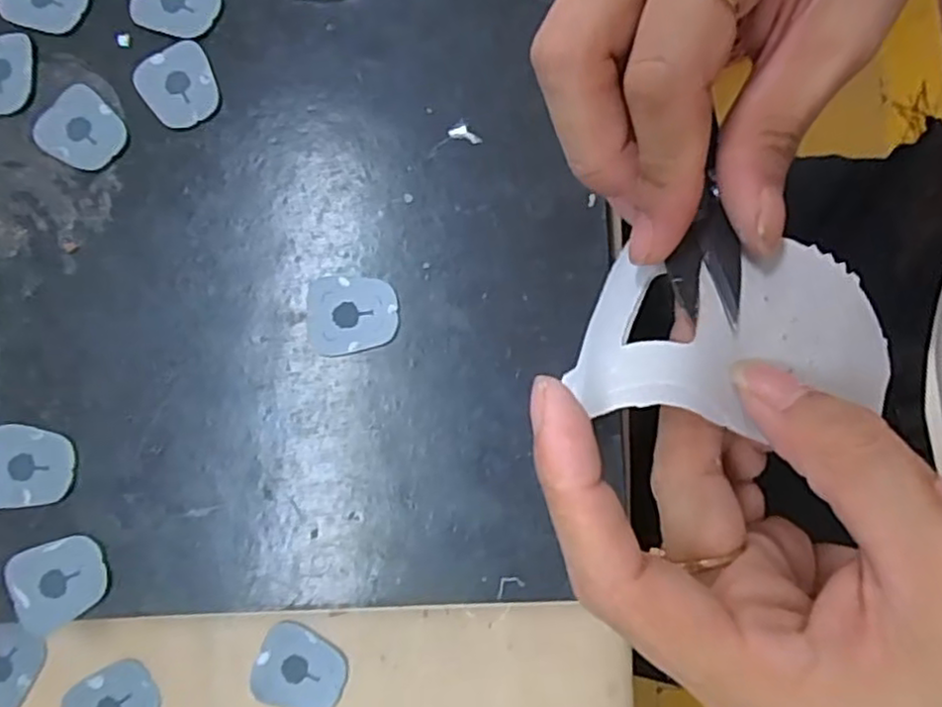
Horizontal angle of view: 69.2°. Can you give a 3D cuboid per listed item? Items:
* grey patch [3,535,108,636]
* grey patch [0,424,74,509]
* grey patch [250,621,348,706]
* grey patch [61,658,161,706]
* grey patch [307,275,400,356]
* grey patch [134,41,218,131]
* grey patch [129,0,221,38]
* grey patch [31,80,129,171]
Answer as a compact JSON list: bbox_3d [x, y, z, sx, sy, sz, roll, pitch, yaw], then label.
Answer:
[{"bbox_3d":[-0.169,0.093,0.277,0.039,0.004,0.033,-20,81,-1],"label":"grey patch"},{"bbox_3d":[-0.185,0.047,0.284,0.037,0.004,0.033,-3,81,1],"label":"grey patch"},{"bbox_3d":[-0.073,0.136,0.292,0.038,0.004,0.032,17,82,4],"label":"grey patch"},{"bbox_3d":[-0.154,0.151,0.292,0.037,0.004,0.033,-39,82,-4],"label":"grey patch"},{"bbox_3d":[-0.051,-0.017,0.293,0.038,0.004,0.033,-6,83,2],"label":"grey patch"},{"bbox_3d":[-0.132,-0.121,0.310,0.033,0.006,0.038,-30,82,-3],"label":"grey patch"},{"bbox_3d":[-0.135,-0.162,0.314,0.037,0.004,0.033,24,83,5],"label":"grey patch"},{"bbox_3d":[-0.175,-0.100,0.307,0.037,0.006,0.033,36,84,6],"label":"grey patch"}]

